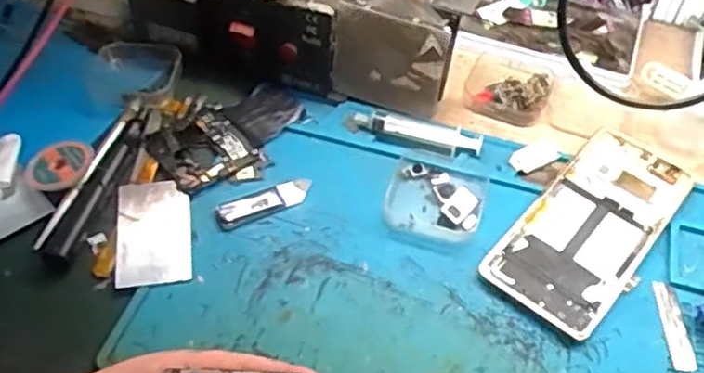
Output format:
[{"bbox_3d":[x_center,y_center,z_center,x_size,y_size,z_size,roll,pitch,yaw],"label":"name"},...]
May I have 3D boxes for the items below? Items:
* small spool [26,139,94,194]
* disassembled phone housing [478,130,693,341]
[{"bbox_3d":[-0.196,-0.014,0.472,0.042,0.010,0.043,0,51,0],"label":"small spool"},{"bbox_3d":[0.158,0.025,0.457,0.076,0.009,0.160,35,59,25],"label":"disassembled phone housing"}]

